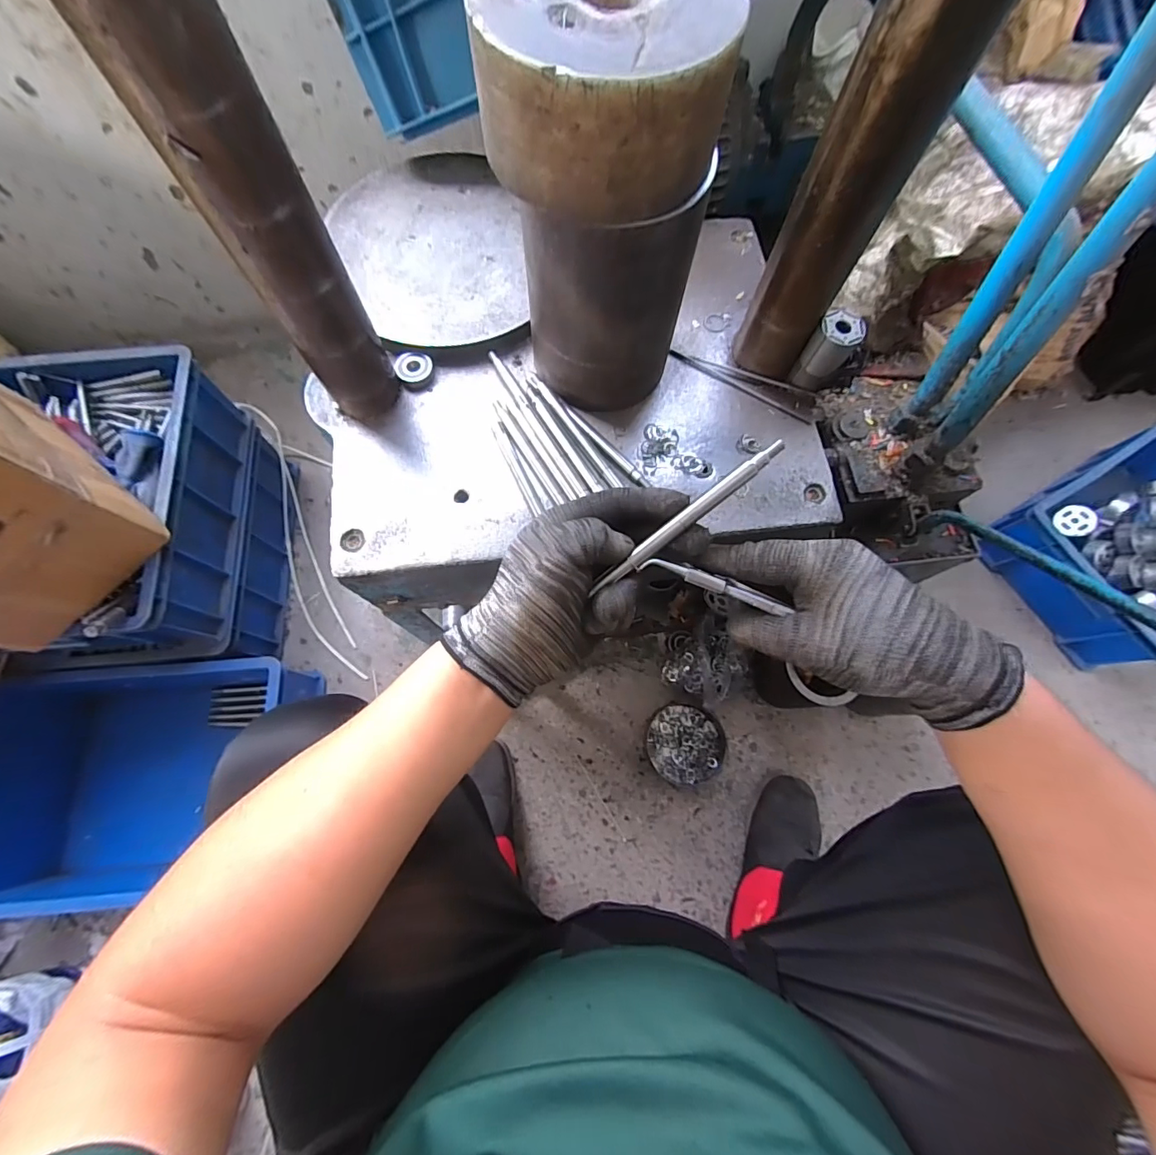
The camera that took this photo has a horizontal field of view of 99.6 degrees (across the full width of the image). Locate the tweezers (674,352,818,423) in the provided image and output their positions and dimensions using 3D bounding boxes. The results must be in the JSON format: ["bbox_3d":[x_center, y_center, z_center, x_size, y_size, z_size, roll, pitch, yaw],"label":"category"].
[{"bbox_3d":[0.164,-0.196,0.480,0.148,0.011,0.027,31,74,9],"label":"tweezers"}]

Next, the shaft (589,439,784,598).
[{"bbox_3d":[0.069,-0.038,0.308,0.141,0.008,0.010,-40,76,8],"label":"shaft"}]

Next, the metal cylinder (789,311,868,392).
[{"bbox_3d":[0.228,-0.206,0.448,0.036,0.065,0.031,34,75,9],"label":"metal cylinder"}]

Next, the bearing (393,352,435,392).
[{"bbox_3d":[-0.159,-0.202,0.476,0.033,0.016,0.030,16,73,4],"label":"bearing"}]

